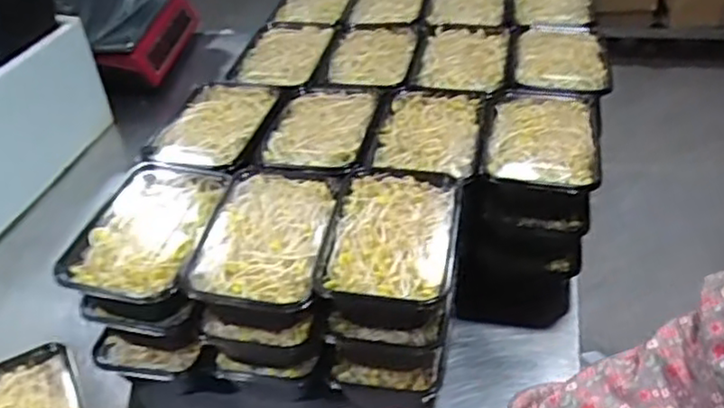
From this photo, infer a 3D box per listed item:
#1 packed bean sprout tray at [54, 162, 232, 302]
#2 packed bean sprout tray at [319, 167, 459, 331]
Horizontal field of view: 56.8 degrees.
[{"bbox_3d":[-0.218,0.037,0.684,0.133,0.057,0.180,2,39,8],"label":"packed bean sprout tray"},{"bbox_3d":[0.030,0.047,0.654,0.119,0.059,0.190,4,39,11],"label":"packed bean sprout tray"}]

